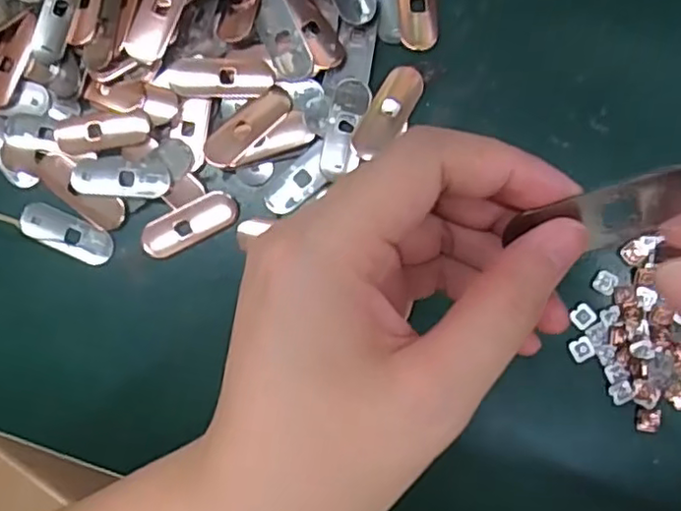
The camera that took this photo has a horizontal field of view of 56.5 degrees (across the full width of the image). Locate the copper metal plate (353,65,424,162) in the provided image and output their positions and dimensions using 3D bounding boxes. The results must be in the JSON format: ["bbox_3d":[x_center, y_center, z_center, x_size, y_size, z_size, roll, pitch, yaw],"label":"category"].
[{"bbox_3d":[0.024,-0.070,0.308,0.018,0.004,0.049,31,89,4],"label":"copper metal plate"}]

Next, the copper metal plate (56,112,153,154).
[{"bbox_3d":[-0.119,-0.062,0.316,0.051,0.005,0.016,-7,87,3],"label":"copper metal plate"}]

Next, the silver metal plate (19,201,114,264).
[{"bbox_3d":[-0.138,-0.011,0.320,0.049,0.006,0.019,24,89,4],"label":"silver metal plate"}]

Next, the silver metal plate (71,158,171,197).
[{"bbox_3d":[-0.109,-0.039,0.316,0.049,0.004,0.018,0,87,3],"label":"silver metal plate"}]

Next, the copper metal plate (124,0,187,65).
[{"bbox_3d":[-0.088,-0.119,0.308,0.018,0.004,0.050,26,89,4],"label":"copper metal plate"}]

